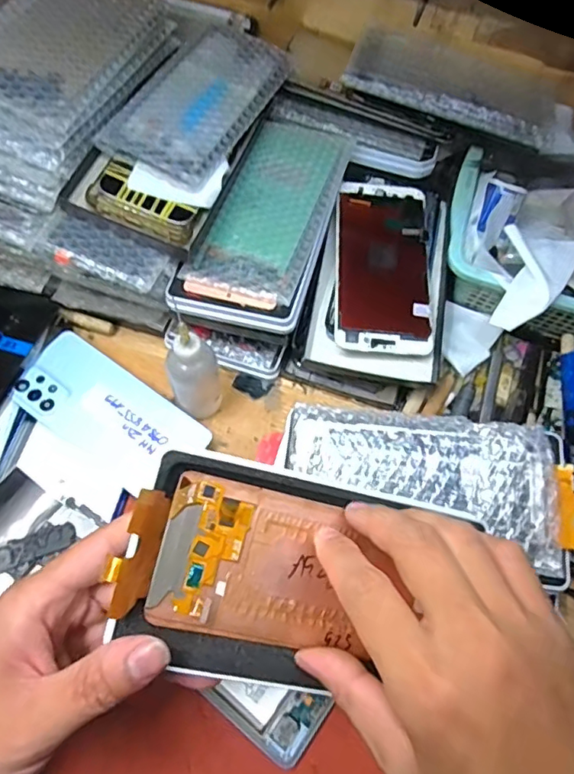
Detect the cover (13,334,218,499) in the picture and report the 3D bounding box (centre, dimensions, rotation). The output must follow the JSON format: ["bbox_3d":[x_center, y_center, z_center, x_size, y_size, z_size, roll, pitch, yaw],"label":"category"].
[{"bbox_3d":[-0.140,0.020,0.417,0.150,0.012,0.069,34,77,11],"label":"cover"}]

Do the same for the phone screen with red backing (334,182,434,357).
[{"bbox_3d":[0.078,-0.099,0.433,0.073,0.007,0.153,4,72,-4],"label":"phone screen with red backing"}]

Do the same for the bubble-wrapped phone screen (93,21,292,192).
[{"bbox_3d":[-0.064,-0.223,0.420,0.084,0.019,0.162,25,66,10],"label":"bubble-wrapped phone screen"}]

